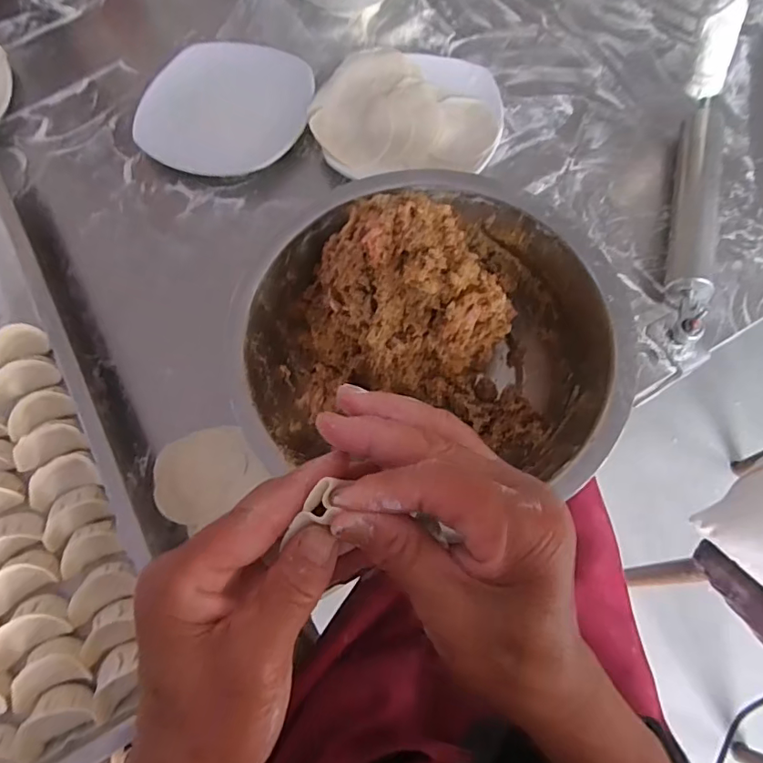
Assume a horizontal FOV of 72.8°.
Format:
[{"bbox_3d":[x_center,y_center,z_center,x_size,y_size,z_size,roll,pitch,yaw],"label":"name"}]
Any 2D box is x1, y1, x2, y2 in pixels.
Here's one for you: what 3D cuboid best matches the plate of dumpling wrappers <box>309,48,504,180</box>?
[{"bbox_3d":[0.028,-0.284,0.545,0.186,0.027,0.161,3,68,4],"label":"plate of dumpling wrappers"}]

